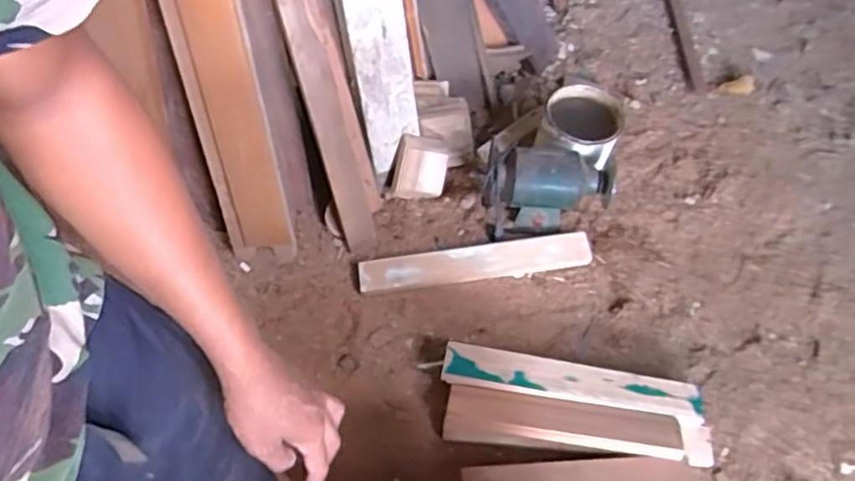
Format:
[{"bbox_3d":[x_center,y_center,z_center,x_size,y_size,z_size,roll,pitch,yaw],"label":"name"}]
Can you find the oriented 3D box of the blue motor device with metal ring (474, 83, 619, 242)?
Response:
[{"bbox_3d":[0.284,-0.198,1.472,0.295,0.208,0.337,1,60,0],"label":"blue motor device with metal ring"}]

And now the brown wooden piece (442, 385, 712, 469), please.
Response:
[{"bbox_3d":[0.288,0.367,1.218,0.501,0.080,0.090,8,60,4],"label":"brown wooden piece"}]

